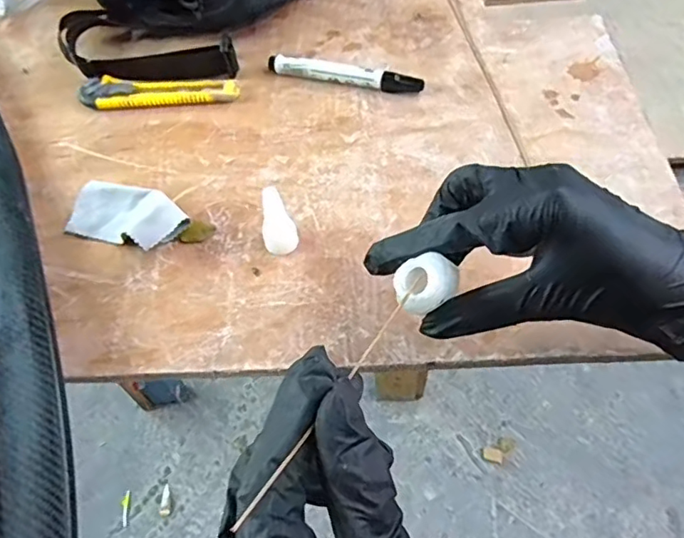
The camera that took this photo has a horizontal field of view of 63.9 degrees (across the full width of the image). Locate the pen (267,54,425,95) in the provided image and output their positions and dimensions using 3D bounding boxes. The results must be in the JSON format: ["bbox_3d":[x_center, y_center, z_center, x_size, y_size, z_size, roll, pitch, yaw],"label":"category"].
[{"bbox_3d":[0.002,-0.175,0.494,0.141,0.017,0.015,13,58,13],"label":"pen"}]

